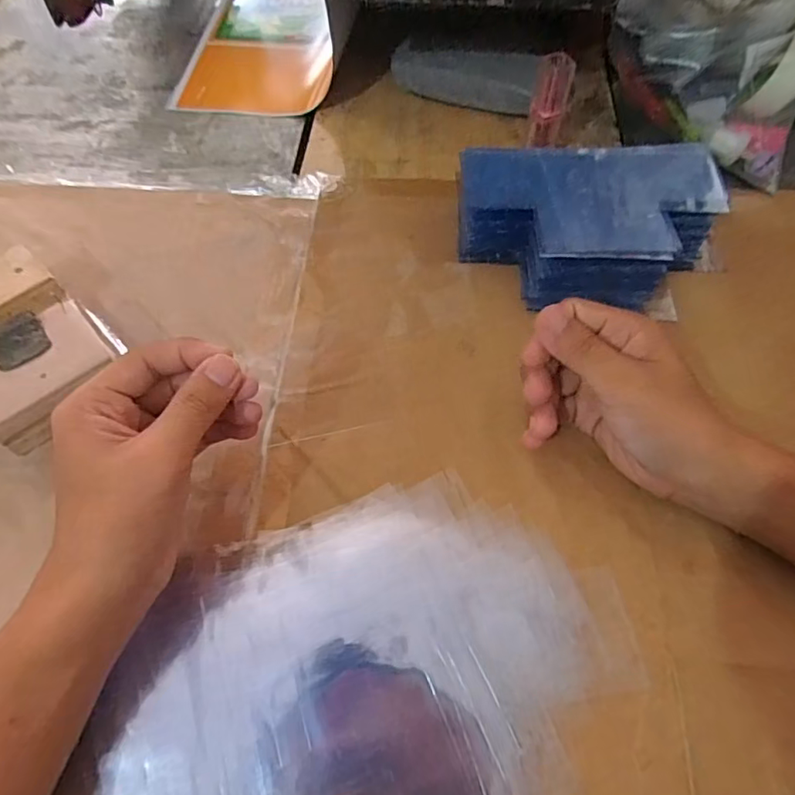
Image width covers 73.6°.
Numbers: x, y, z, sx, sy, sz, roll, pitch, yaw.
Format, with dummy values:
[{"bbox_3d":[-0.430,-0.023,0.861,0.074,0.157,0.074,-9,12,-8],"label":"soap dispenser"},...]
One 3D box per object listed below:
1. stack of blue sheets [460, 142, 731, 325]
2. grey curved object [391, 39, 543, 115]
[{"bbox_3d":[0.132,-0.125,0.380,0.174,0.061,0.122,0,60,0],"label":"stack of blue sheets"},{"bbox_3d":[0.060,-0.295,0.491,0.134,0.040,0.023,16,62,9],"label":"grey curved object"}]

